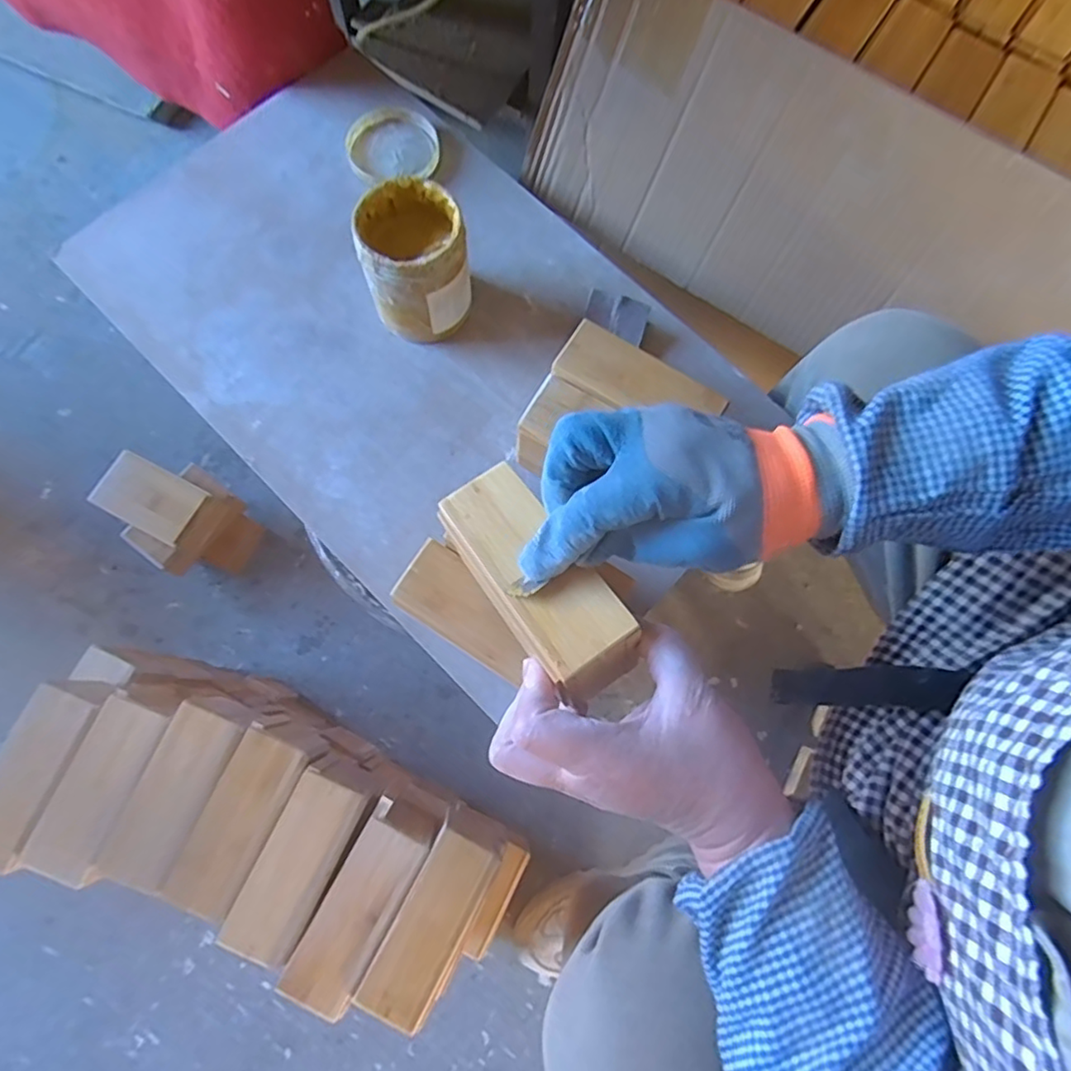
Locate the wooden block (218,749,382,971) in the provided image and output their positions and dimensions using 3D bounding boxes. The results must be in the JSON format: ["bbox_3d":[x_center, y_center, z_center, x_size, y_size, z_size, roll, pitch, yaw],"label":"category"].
[{"bbox_3d":[-0.170,0.238,0.470,0.054,0.053,0.129,27,76,4],"label":"wooden block"}]

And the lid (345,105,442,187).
[{"bbox_3d":[-0.136,-0.373,0.595,0.084,0.010,0.080,0,76,-2],"label":"lid"}]

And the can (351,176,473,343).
[{"bbox_3d":[-0.096,-0.219,0.511,0.078,0.099,0.084,0,76,-2],"label":"can"}]

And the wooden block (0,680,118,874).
[{"bbox_3d":[-0.370,0.178,0.472,0.055,0.047,0.128,21,76,3],"label":"wooden block"}]

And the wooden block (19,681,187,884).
[{"bbox_3d":[-0.319,0.187,0.480,0.054,0.063,0.134,20,76,3],"label":"wooden block"}]

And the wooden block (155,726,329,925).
[{"bbox_3d":[-0.215,0.212,0.481,0.050,0.067,0.126,25,76,4],"label":"wooden block"}]

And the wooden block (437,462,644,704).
[{"bbox_3d":[0.001,0.024,0.340,0.050,0.029,0.134,-35,66,-10],"label":"wooden block"}]

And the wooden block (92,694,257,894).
[{"bbox_3d":[-0.267,0.194,0.484,0.055,0.062,0.130,24,76,3],"label":"wooden block"}]

